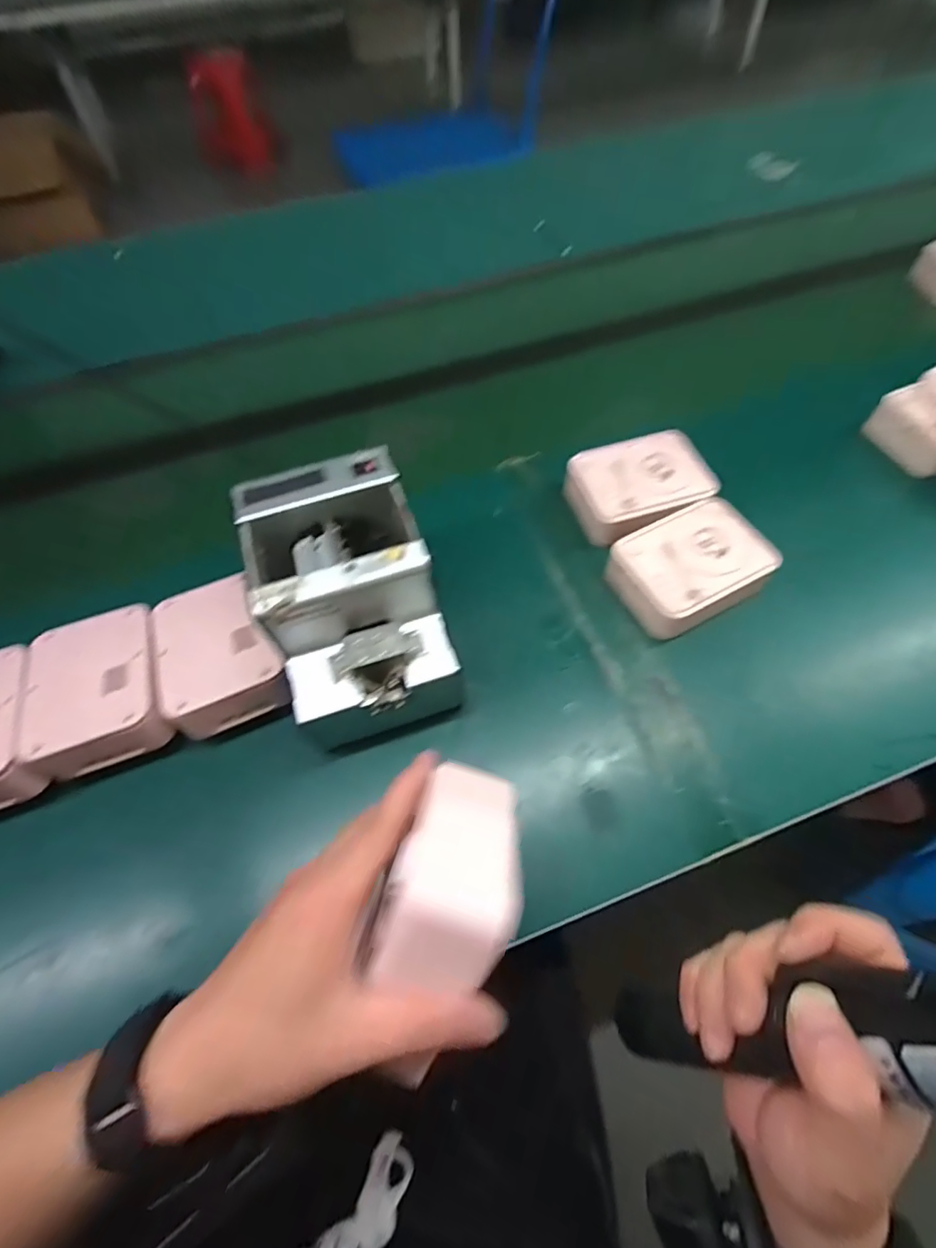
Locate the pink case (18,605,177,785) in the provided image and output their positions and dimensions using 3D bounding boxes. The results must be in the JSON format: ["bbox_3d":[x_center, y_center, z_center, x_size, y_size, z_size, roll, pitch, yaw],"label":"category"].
[{"bbox_3d":[-0.310,0.052,0.449,0.101,0.040,0.128,-21,60,-9],"label":"pink case"}]

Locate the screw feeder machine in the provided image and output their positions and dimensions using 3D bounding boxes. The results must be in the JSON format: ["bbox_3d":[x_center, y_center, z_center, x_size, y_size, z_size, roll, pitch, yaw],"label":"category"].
[{"bbox_3d":[-0.092,-0.015,0.434,0.122,0.152,0.165,-18,59,-8],"label":"screw feeder machine"}]

